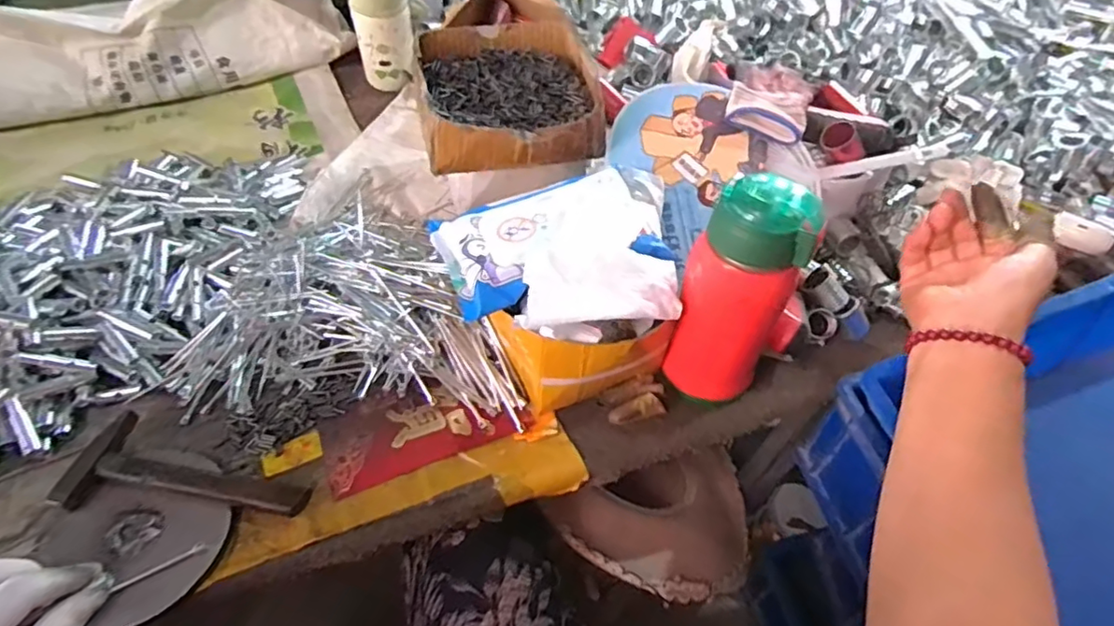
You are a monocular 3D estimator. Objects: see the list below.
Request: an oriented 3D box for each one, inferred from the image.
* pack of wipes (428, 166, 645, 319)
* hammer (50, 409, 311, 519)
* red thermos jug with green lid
[{"bbox_3d":[-0.012,-0.065,0.470,0.159,0.035,0.099,-18,58,-16],"label":"pack of wipes"},{"bbox_3d":[-0.270,0.119,0.442,0.178,0.024,0.069,7,55,1],"label":"hammer"},{"bbox_3d":[0.141,-0.011,0.455,0.081,0.191,0.076,2,55,-3],"label":"red thermos jug with green lid"}]

